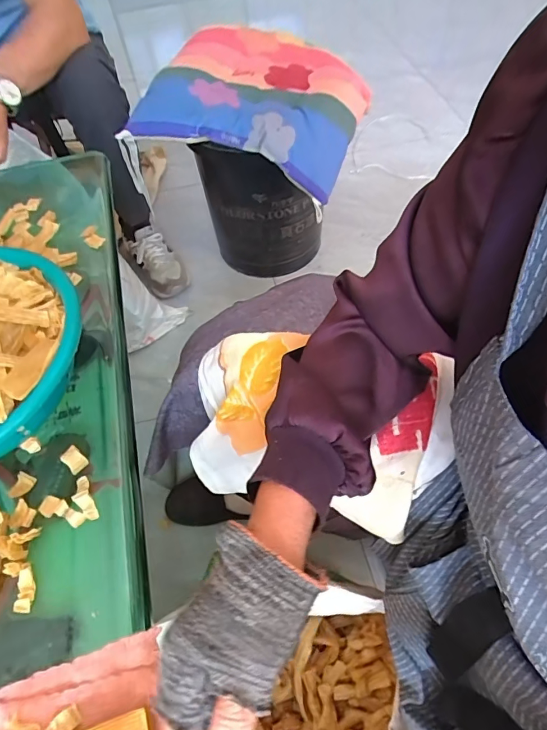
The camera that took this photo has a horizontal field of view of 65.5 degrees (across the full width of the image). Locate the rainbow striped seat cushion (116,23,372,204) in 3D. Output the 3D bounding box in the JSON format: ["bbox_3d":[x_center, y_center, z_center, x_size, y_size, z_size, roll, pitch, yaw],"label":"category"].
[{"bbox_3d":[-0.029,-0.526,0.862,0.404,0.140,0.378,15,60,13],"label":"rainbow striped seat cushion"}]

